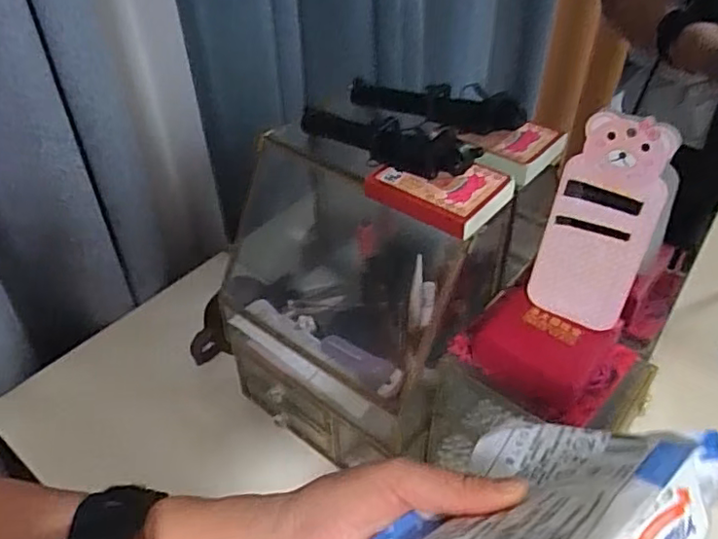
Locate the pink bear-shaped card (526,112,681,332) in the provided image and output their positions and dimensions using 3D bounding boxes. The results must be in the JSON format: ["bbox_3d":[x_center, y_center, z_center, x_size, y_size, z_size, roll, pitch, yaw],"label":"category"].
[{"bbox_3d":[0.182,-0.032,0.468,0.074,0.165,0.006,23,33,24],"label":"pink bear-shaped card"}]

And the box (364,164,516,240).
[{"bbox_3d":[0.064,-0.067,0.513,0.104,0.023,0.070,25,49,25],"label":"box"}]

